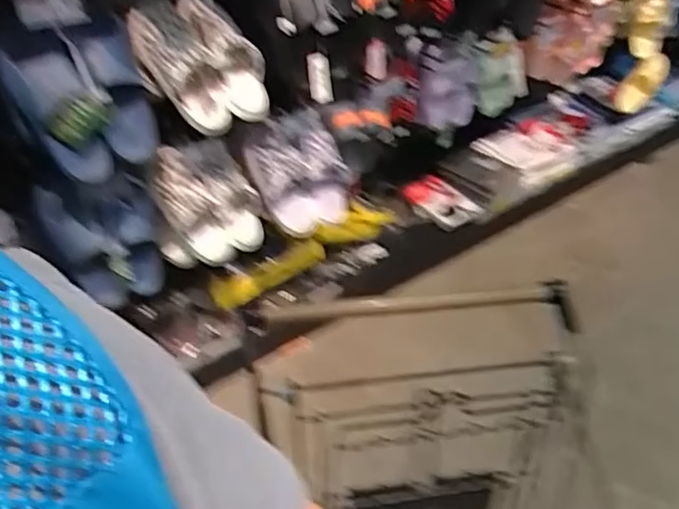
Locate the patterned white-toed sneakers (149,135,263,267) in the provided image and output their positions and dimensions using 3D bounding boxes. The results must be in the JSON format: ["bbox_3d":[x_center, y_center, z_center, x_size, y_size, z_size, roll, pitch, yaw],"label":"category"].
[{"bbox_3d":[-0.271,-0.103,1.385,0.211,0.234,0.129,-20,47,-25],"label":"patterned white-toed sneakers"}]

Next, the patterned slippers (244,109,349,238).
[{"bbox_3d":[-0.084,-0.175,1.457,0.197,0.232,0.131,-21,48,-26],"label":"patterned slippers"}]

